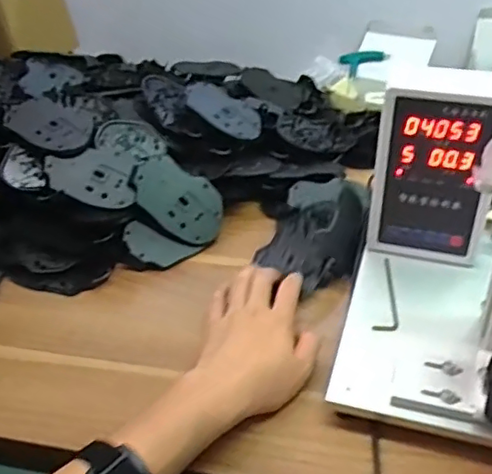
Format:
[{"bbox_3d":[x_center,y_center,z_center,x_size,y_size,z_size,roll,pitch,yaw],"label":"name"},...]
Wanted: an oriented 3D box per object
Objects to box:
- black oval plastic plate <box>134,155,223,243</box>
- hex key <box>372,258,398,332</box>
[{"bbox_3d":[-0.074,-0.041,0.678,0.107,0.012,0.077,29,68,-18],"label":"black oval plastic plate"},{"bbox_3d":[0.137,0.054,0.579,0.021,0.005,0.109,7,37,13],"label":"hex key"}]

